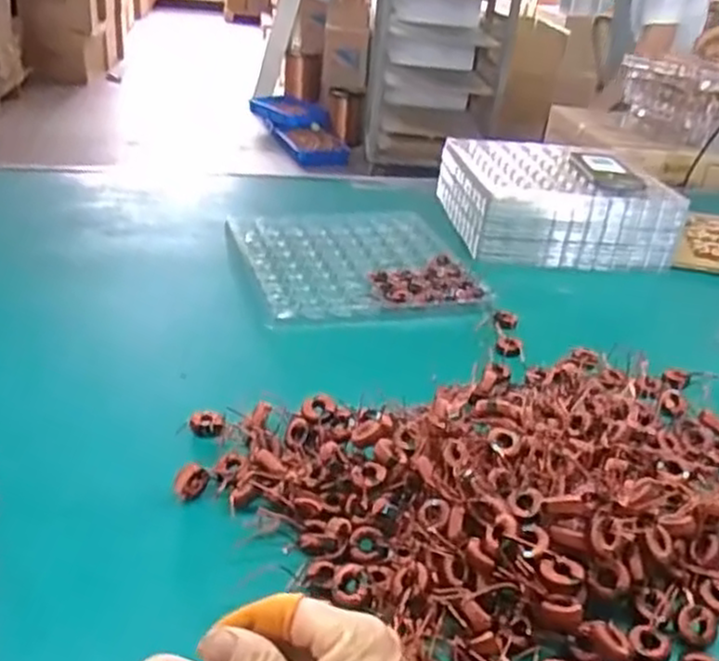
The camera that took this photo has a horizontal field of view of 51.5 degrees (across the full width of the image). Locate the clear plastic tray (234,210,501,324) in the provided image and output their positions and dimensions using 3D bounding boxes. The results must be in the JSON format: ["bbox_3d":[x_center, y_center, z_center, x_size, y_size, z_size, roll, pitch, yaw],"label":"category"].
[{"bbox_3d":[-0.012,-0.095,0.984,0.285,0.022,0.285,-4,30,-17],"label":"clear plastic tray"}]

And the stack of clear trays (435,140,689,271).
[{"bbox_3d":[0.291,-0.203,1.124,0.297,0.095,0.255,2,29,-7],"label":"stack of clear trays"}]

